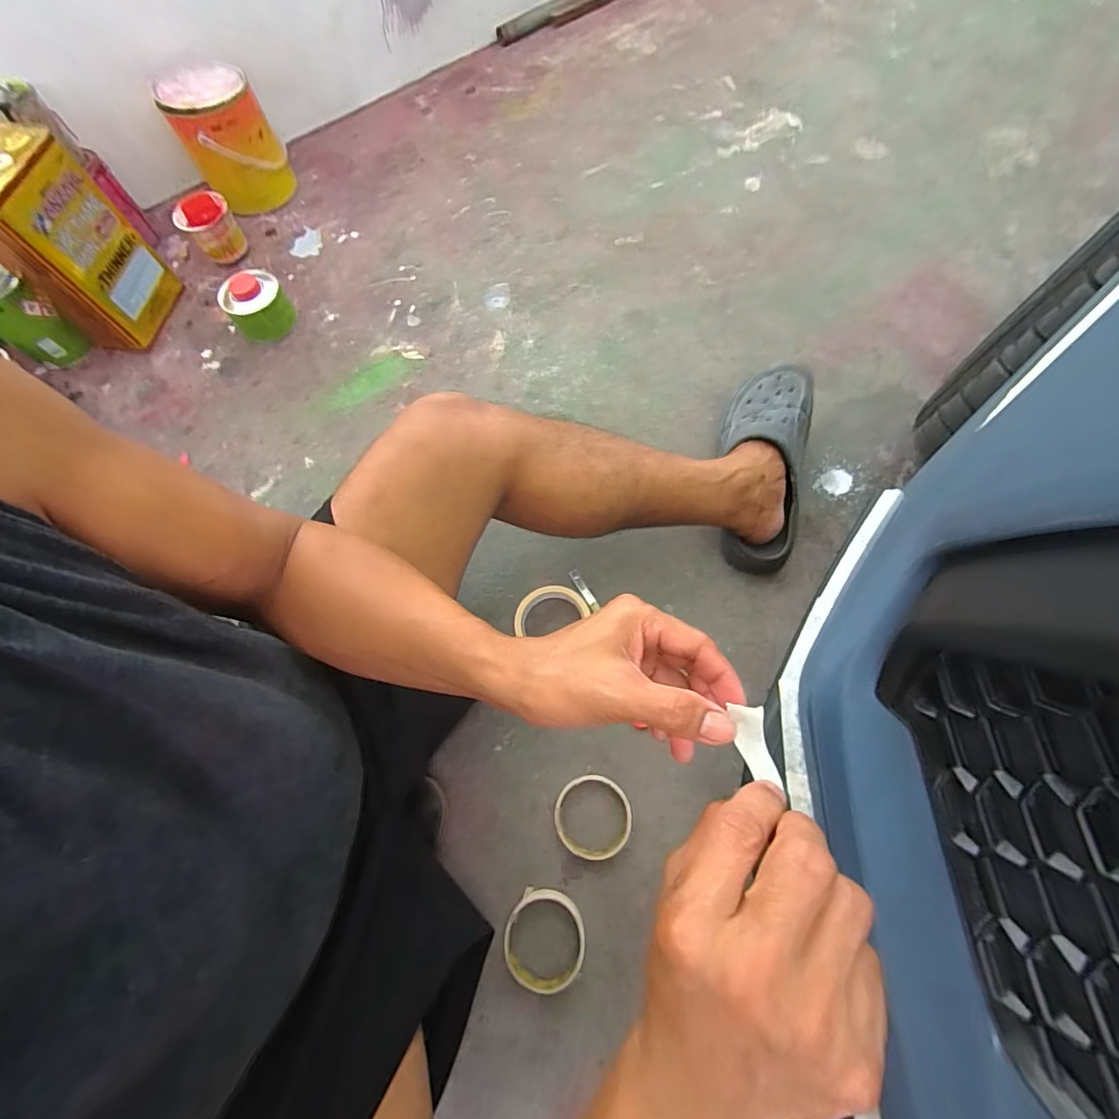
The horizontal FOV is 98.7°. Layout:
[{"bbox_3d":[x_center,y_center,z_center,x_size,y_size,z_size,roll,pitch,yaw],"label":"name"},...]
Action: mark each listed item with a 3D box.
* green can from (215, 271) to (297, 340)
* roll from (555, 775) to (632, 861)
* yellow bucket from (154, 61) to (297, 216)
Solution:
[{"bbox_3d":[-0.508,-0.427,0.811,0.098,0.071,0.086,-35,71,-10],"label":"green can"},{"bbox_3d":[0.038,0.293,0.549,0.086,0.018,0.084,-1,69,2],"label":"roll"},{"bbox_3d":[-0.619,-0.786,0.910,0.152,0.166,0.187,-31,71,-9],"label":"yellow bucket"}]

